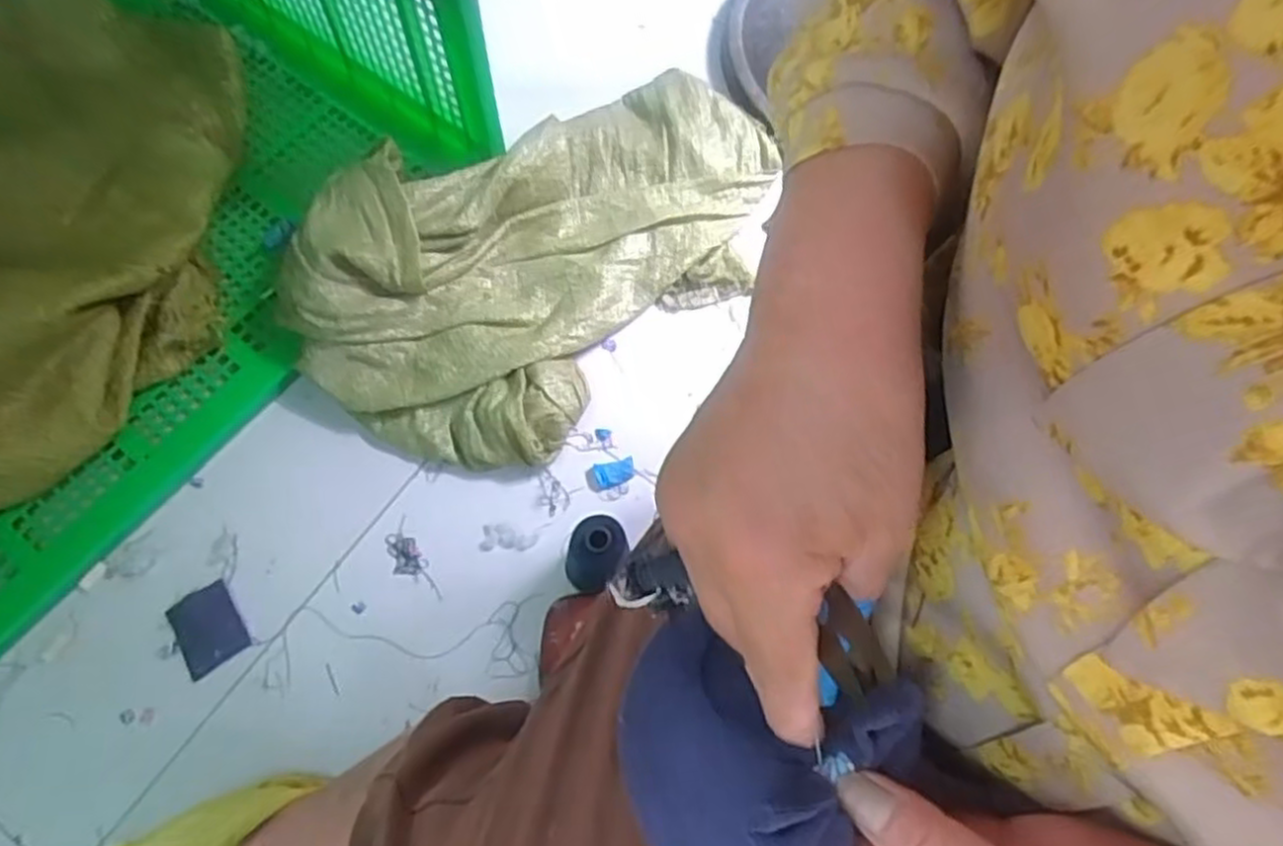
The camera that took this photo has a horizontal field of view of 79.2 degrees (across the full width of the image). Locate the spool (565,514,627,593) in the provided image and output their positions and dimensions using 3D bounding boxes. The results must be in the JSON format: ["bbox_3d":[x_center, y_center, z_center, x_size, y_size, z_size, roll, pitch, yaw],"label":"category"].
[{"bbox_3d":[-0.046,0.129,0.746,0.058,0.109,0.055,1,68,-2],"label":"spool"}]

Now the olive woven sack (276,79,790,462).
[{"bbox_3d":[-0.102,-0.206,0.878,0.572,0.127,0.337,-41,75,-16],"label":"olive woven sack"}]

